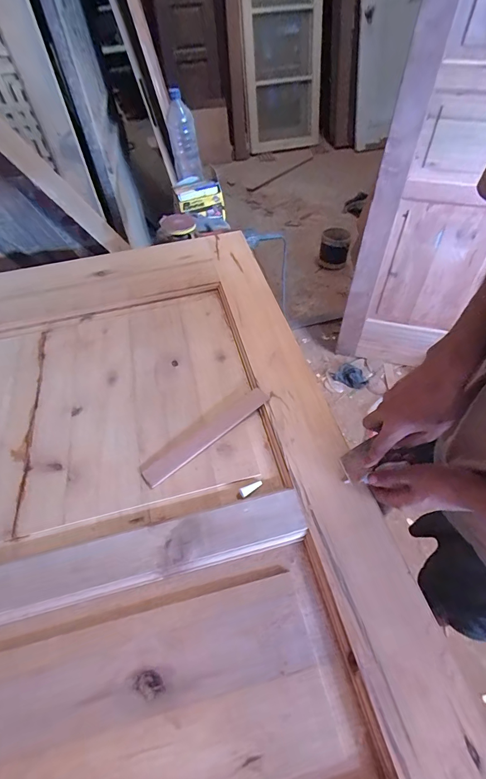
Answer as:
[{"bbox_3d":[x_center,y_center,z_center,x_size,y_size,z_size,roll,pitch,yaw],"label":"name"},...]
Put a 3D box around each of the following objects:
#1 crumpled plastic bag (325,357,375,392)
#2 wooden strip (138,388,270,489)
[{"bbox_3d":[0.511,-0.072,1.684,0.231,0.027,0.149,-23,53,-15],"label":"crumpled plastic bag"},{"bbox_3d":[-0.056,0.071,0.576,0.231,0.010,0.036,-35,57,-20],"label":"wooden strip"}]

